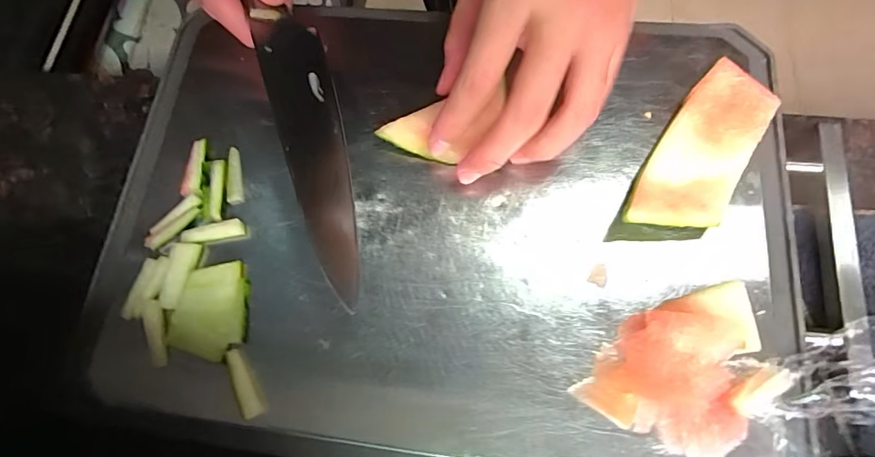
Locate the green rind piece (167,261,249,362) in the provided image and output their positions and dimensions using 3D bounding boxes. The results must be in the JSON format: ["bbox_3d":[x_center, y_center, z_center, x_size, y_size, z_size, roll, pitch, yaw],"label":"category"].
[{"bbox_3d":[-0.122,0.043,0.243,0.041,0.005,0.049,2,72,2],"label":"green rind piece"}]

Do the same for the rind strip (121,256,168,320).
[{"bbox_3d":[-0.159,0.033,0.245,0.014,0.005,0.035,14,73,6],"label":"rind strip"}]

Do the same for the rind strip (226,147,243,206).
[{"bbox_3d":[-0.120,-0.032,0.266,0.008,0.004,0.036,-8,72,-1],"label":"rind strip"}]

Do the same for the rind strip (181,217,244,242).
[{"bbox_3d":[-0.127,0.002,0.254,0.034,0.004,0.011,-14,72,-3],"label":"rind strip"}]

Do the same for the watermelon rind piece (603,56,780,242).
[{"bbox_3d":[0.137,-0.034,0.241,0.044,0.030,0.105,33,75,11],"label":"watermelon rind piece"}]

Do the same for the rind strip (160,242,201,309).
[{"bbox_3d":[-0.143,0.025,0.248,0.013,0.005,0.036,11,72,5],"label":"rind strip"}]

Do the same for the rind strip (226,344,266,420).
[{"bbox_3d":[-0.099,0.077,0.229,0.011,0.004,0.038,-28,73,-8],"label":"rind strip"}]

